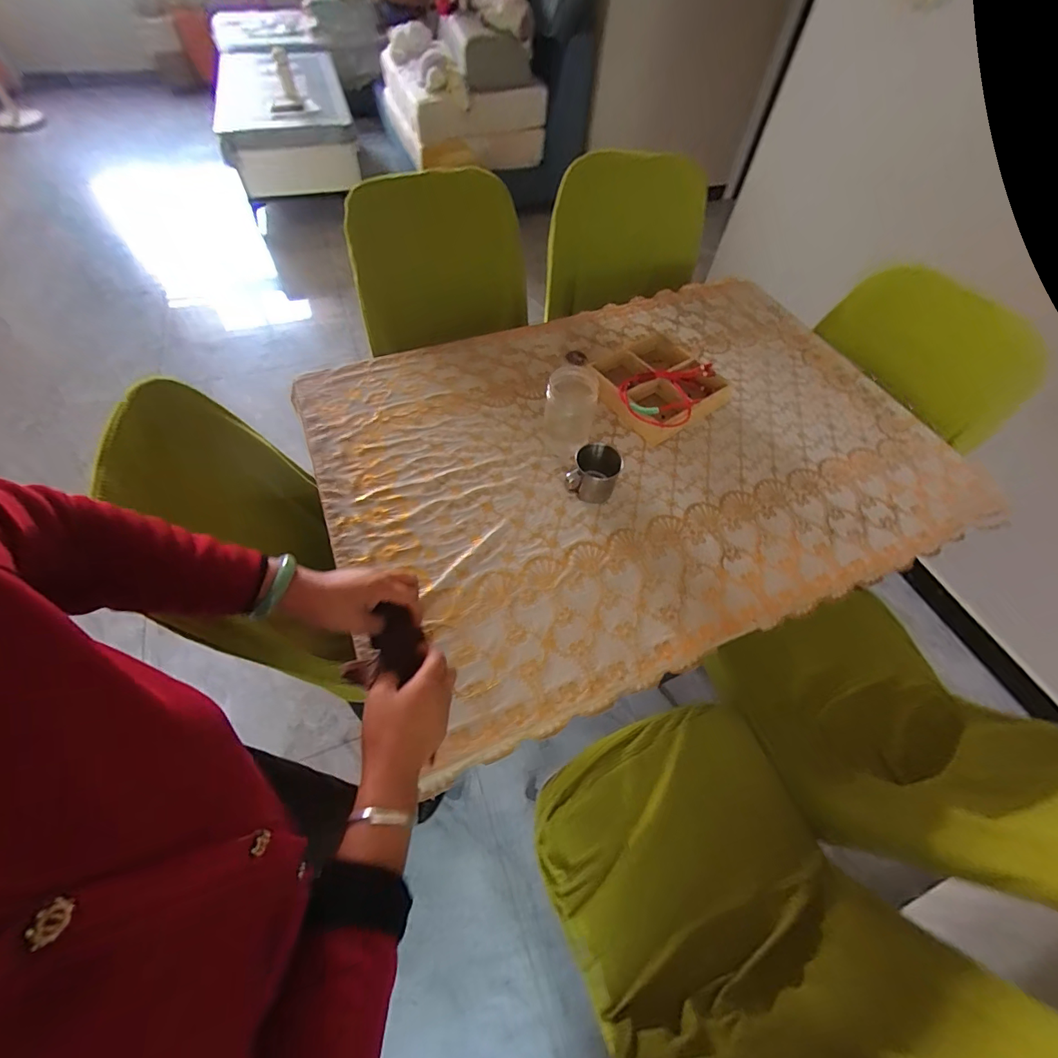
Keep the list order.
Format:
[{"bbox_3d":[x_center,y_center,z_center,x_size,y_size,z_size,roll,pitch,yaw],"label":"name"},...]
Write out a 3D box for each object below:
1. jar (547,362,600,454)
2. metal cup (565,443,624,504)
[{"bbox_3d":[0.071,-0.202,0.750,0.083,0.135,0.076,2,58,-3],"label":"jar"},{"bbox_3d":[0.103,-0.092,0.716,0.077,0.076,0.071,2,58,-3],"label":"metal cup"}]

